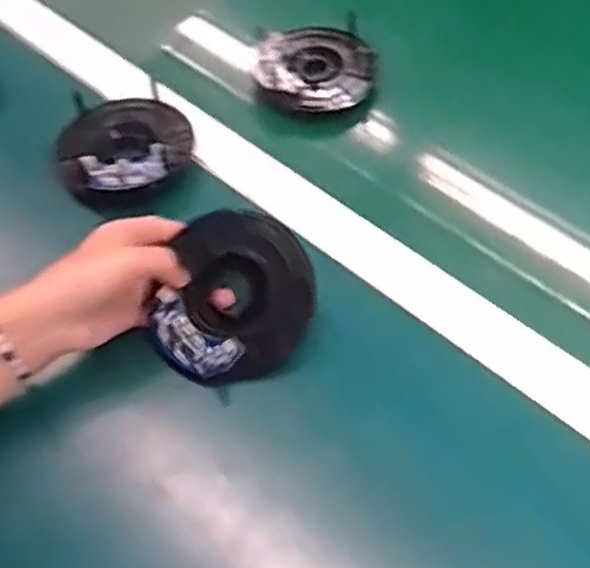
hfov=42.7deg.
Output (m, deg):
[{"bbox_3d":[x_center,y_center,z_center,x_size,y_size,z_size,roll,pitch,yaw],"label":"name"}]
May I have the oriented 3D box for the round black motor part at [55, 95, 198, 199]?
[{"bbox_3d":[-0.130,-0.104,0.572,0.099,0.036,0.104,-1,54,2],"label":"round black motor part"}]

